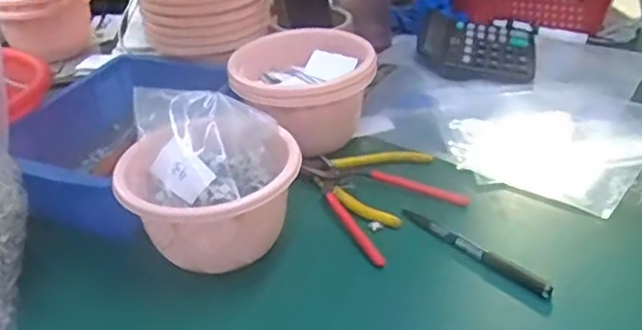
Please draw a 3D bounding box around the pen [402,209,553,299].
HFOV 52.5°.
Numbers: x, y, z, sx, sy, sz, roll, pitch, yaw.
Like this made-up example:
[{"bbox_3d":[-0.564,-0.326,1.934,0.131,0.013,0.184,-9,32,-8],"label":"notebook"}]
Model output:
[{"bbox_3d":[0.123,0.068,0.534,0.016,0.009,0.147,-27,40,-29],"label":"pen"}]

